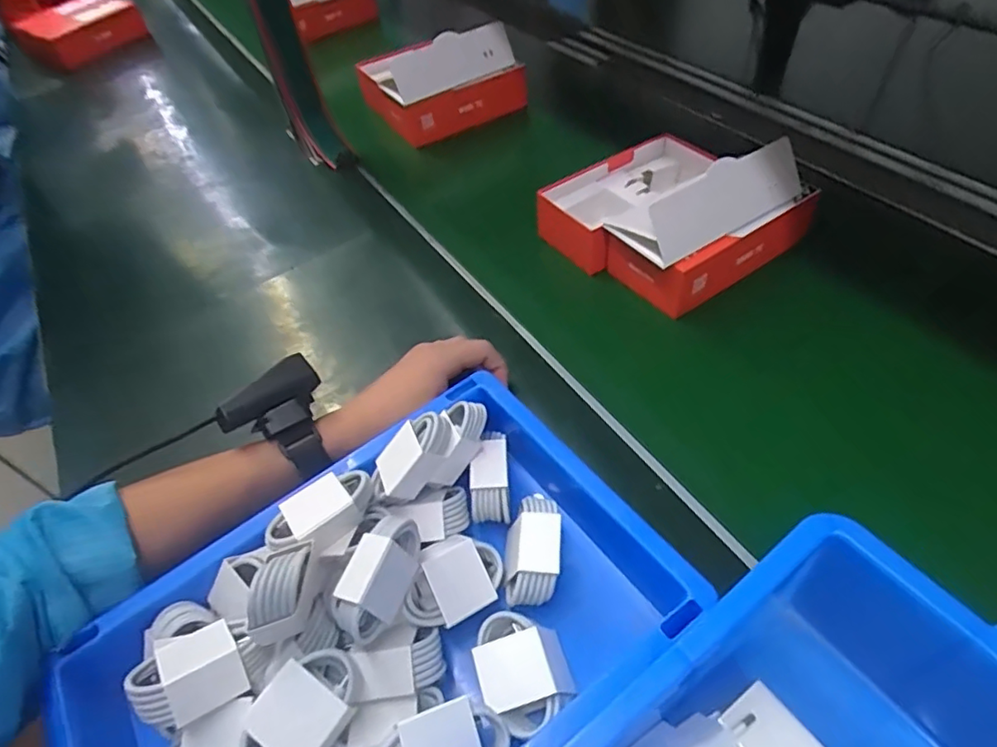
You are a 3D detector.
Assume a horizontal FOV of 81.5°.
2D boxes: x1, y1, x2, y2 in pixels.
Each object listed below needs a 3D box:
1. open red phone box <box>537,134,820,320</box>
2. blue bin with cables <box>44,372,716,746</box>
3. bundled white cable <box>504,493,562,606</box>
[{"bbox_3d":[0.165,-0.172,0.563,0.200,0.091,0.191,-31,54,-19],"label":"open red phone box"},{"bbox_3d":[-0.068,0.143,0.315,0.310,0.080,0.196,-32,54,-20],"label":"blue bin with cables"},{"bbox_3d":[0.022,0.106,0.351,0.032,0.024,0.061,3,50,9],"label":"bundled white cable"}]

